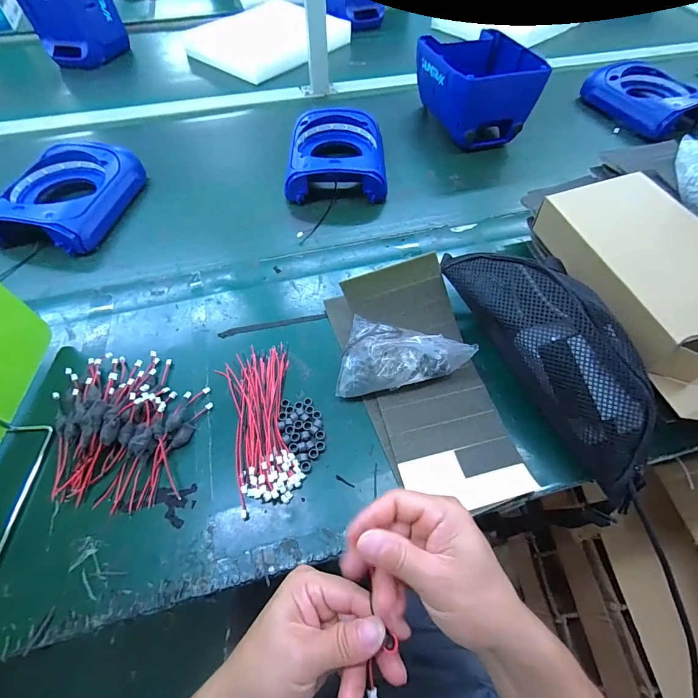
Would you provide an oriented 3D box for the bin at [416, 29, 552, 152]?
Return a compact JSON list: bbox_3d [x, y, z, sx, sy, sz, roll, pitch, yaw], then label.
[{"bbox_3d":[0.236,-0.492,0.699,0.171,0.138,0.191,-13,59,-8],"label":"bin"}]

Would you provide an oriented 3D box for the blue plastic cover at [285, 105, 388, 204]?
[{"bbox_3d":[-0.023,-0.348,0.650,0.167,0.065,0.222,-2,58,-1],"label":"blue plastic cover"}]

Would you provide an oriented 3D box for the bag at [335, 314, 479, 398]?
[{"bbox_3d":[0.062,0.006,0.394,0.136,0.061,0.103,10,59,7],"label":"bag"}]

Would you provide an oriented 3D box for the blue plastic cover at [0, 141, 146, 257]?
[{"bbox_3d":[-0.460,-0.251,0.589,0.169,0.072,0.223,7,58,4],"label":"blue plastic cover"}]

